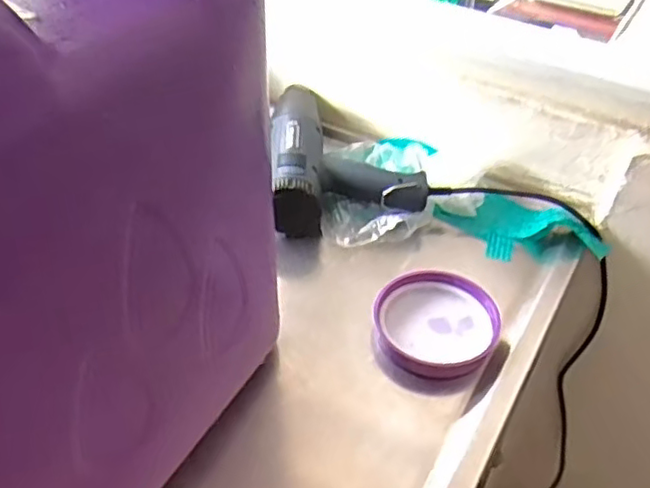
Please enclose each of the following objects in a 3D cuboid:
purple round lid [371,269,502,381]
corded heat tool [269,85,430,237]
[{"bbox_3d":[0.106,0.075,0.636,0.114,0.024,0.112,1,43,-1],"label":"purple round lid"},{"bbox_3d":[0.019,-0.110,0.790,0.169,0.077,0.250,-3,43,-6],"label":"corded heat tool"}]

